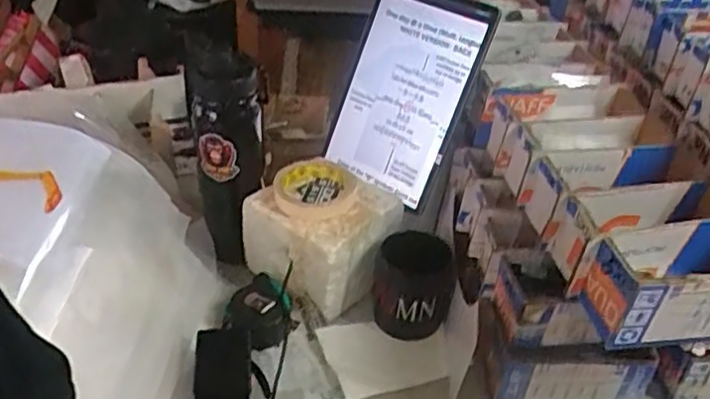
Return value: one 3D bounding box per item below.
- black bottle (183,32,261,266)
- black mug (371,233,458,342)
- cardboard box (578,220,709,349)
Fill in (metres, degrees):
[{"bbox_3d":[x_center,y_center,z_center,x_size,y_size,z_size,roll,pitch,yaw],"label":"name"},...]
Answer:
[{"bbox_3d":[-0.147,-0.049,0.774,0.082,0.263,0.079,-2,14,-9],"label":"black bottle"},{"bbox_3d":[0.063,0.093,0.749,0.086,0.085,0.082,4,36,-1],"label":"black mug"},{"bbox_3d":[0.275,0.066,0.557,0.157,0.067,0.078,-3,37,-11],"label":"cardboard box"}]

